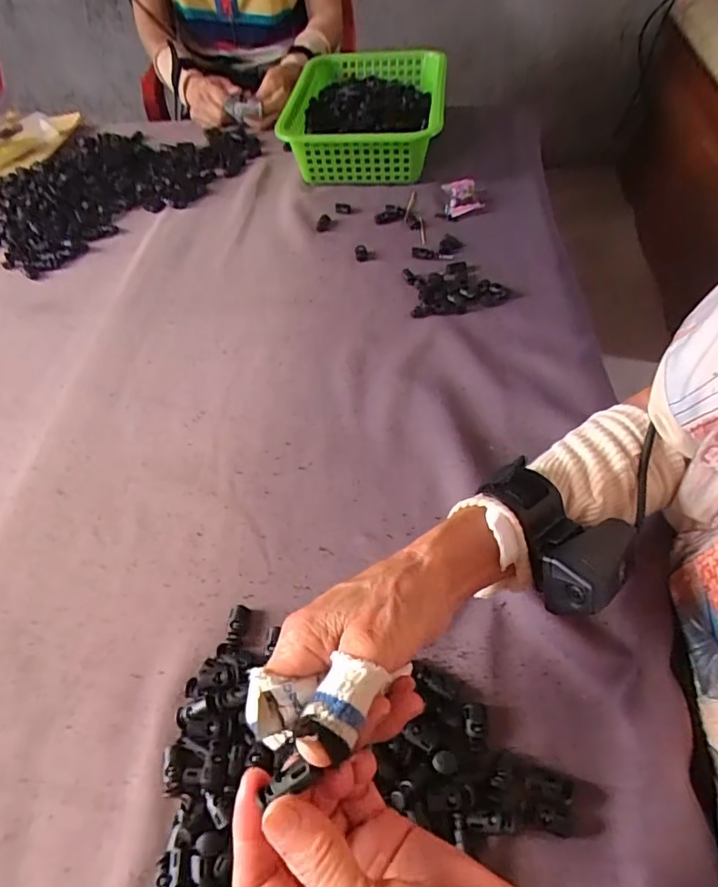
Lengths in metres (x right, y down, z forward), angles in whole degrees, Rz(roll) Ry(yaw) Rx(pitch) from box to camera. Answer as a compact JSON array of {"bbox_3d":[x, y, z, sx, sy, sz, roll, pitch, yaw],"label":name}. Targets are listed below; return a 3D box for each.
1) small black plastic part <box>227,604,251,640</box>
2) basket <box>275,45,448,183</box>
[{"bbox_3d":[-0.087,0.129,0.373,0.013,0.010,0.023,1,54,6],"label":"small black plastic part"},{"bbox_3d":[0.015,-0.482,0.761,0.211,0.076,0.306,6,54,9],"label":"basket"}]

